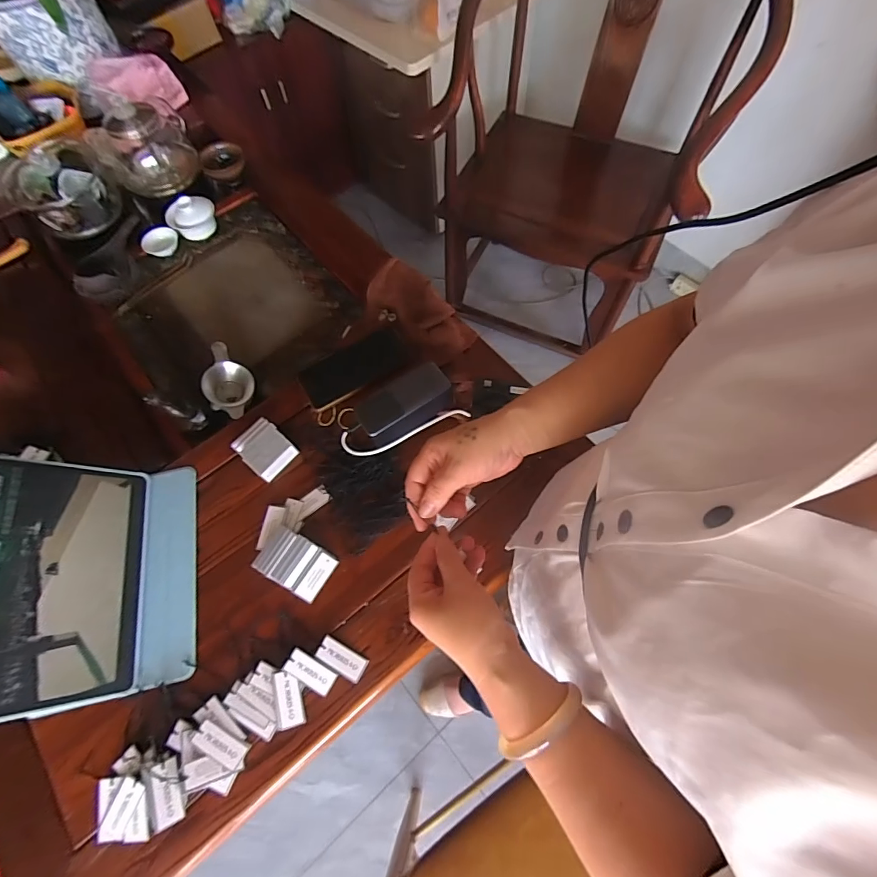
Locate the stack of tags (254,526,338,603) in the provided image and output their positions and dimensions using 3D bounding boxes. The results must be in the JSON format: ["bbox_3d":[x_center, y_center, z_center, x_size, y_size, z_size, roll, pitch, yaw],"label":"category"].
[{"bbox_3d":[-0.181,0.155,0.548,0.093,0.017,0.062,25,70,12],"label":"stack of tags"}]

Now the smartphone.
[{"bbox_3d":[-0.128,-0.106,0.658,0.159,0.013,0.066,-29,69,-10],"label":"smartphone"}]

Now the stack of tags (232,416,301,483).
[{"bbox_3d":[-0.246,0.012,0.611,0.083,0.028,0.061,38,73,16],"label":"stack of tags"}]

